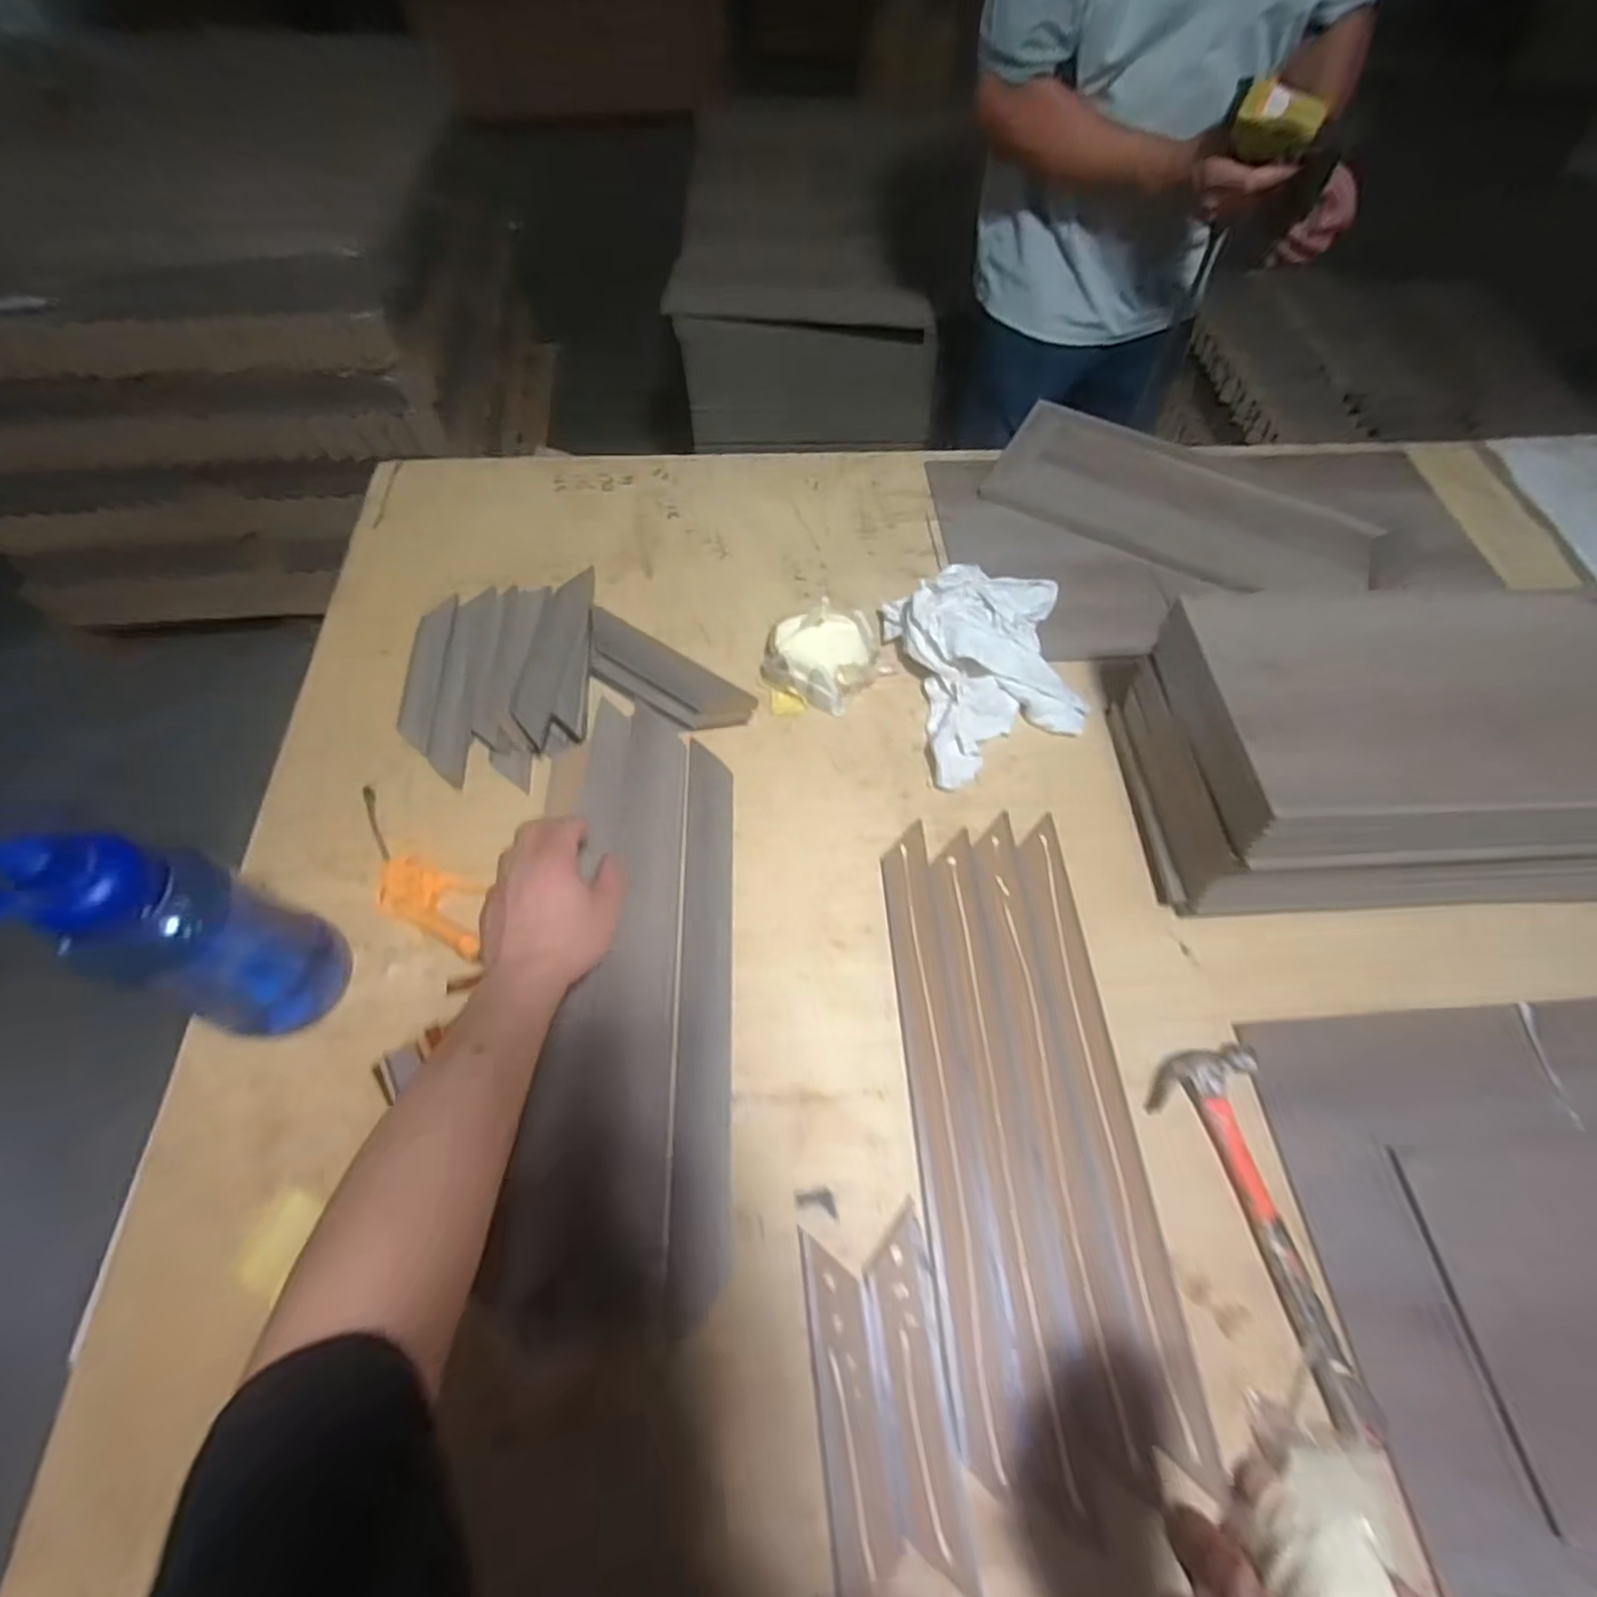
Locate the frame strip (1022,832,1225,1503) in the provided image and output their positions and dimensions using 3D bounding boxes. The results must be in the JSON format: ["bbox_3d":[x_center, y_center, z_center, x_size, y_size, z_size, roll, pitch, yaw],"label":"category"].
[{"bbox_3d":[0.255,0.250,0.613,0.052,0.006,0.494,-2,60,-4],"label":"frame strip"}]

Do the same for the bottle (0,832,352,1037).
[{"bbox_3d":[-0.455,0.096,0.529,0.100,0.257,0.099,15,60,6],"label":"bottle"}]

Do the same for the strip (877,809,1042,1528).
[{"bbox_3d":[0.120,0.255,0.604,0.046,0.007,0.489,-2,60,-4],"label":"strip"}]

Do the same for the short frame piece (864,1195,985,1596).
[{"bbox_3d":[0.085,0.418,0.509,0.048,0.004,0.212,-6,60,-6],"label":"short frame piece"}]

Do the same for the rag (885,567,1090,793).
[{"bbox_3d":[0.219,-0.150,0.805,0.196,0.075,0.250,-10,61,-8],"label":"rag"}]

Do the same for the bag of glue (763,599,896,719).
[{"bbox_3d":[0.033,-0.164,0.809,0.147,0.076,0.116,-3,60,-4],"label":"bag of glue"}]

